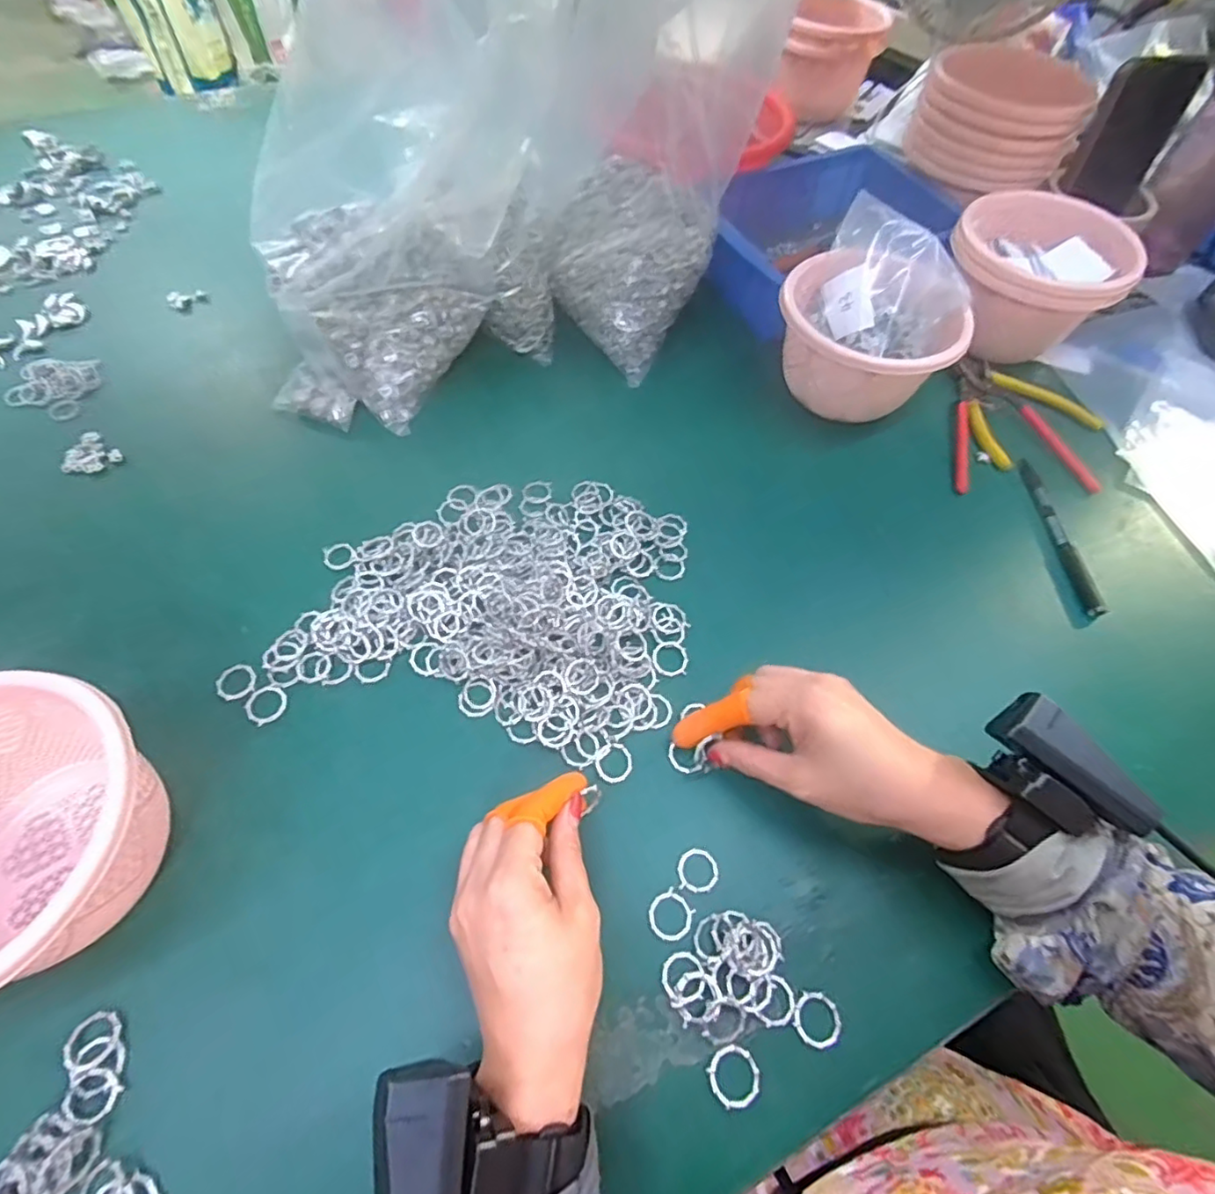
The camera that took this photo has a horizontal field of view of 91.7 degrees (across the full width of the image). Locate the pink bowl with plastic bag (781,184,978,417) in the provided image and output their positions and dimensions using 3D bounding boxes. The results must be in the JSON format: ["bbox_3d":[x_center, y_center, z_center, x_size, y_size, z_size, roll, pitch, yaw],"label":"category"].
[{"bbox_3d":[0.219,-0.224,0.496,0.142,0.111,0.142,24,63,11],"label":"pink bowl with plastic bag"}]

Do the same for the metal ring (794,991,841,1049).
[{"bbox_3d":[0.109,0.218,0.304,0.024,0.004,0.024,1,61,-2],"label":"metal ring"}]

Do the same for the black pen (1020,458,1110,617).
[{"bbox_3d":[0.357,-0.052,0.467,0.016,0.010,0.147,-1,61,-3],"label":"black pen"}]

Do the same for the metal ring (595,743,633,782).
[{"bbox_3d":[0.005,0.103,0.364,0.023,0.004,0.022,1,61,-2],"label":"metal ring"}]

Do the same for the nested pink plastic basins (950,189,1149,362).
[{"bbox_3d":[0.385,-0.292,0.548,0.142,0.094,0.137,1,61,-2],"label":"nested pink plastic basins"}]

